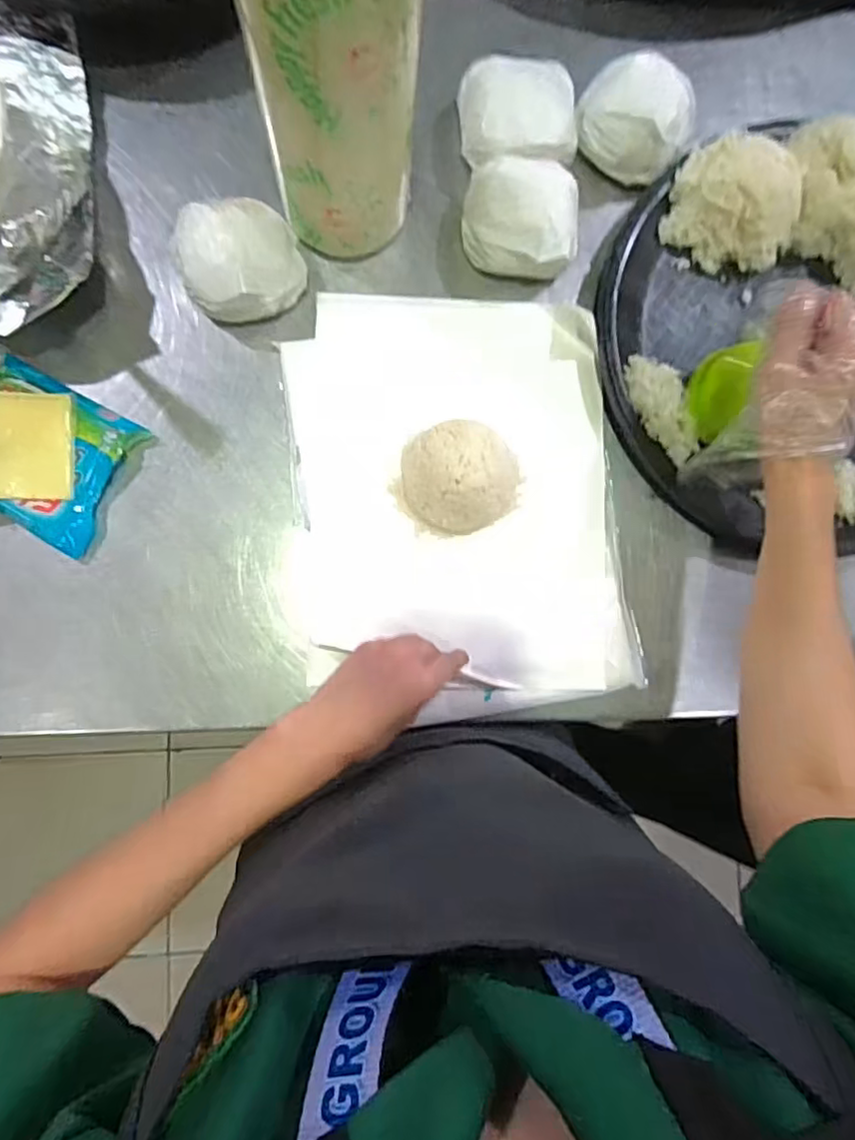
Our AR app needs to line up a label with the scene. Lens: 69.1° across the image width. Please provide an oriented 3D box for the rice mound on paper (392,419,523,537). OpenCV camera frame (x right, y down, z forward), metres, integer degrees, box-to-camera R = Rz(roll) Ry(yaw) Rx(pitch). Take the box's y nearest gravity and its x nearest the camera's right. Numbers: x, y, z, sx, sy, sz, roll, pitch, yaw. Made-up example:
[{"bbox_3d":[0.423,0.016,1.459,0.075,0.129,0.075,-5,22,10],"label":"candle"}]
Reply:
[{"bbox_3d":[0.022,-0.065,0.451,0.084,0.058,0.079,0,87,-3],"label":"rice mound on paper"}]

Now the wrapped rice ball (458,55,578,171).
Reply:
[{"bbox_3d":[0.071,-0.351,0.485,0.090,0.052,0.077,-3,87,-4],"label":"wrapped rice ball"}]

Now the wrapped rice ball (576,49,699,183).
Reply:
[{"bbox_3d":[0.160,-0.349,0.484,0.087,0.061,0.075,29,86,-1],"label":"wrapped rice ball"}]

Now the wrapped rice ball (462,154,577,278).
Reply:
[{"bbox_3d":[0.072,-0.265,0.470,0.087,0.053,0.078,3,87,-3],"label":"wrapped rice ball"}]

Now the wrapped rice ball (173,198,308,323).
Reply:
[{"bbox_3d":[-0.136,-0.226,0.459,0.086,0.053,0.079,-27,89,-4],"label":"wrapped rice ball"}]

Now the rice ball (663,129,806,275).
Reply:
[{"bbox_3d":[0.241,-0.284,0.483,0.102,0.056,0.085,34,86,-1],"label":"rice ball"}]

